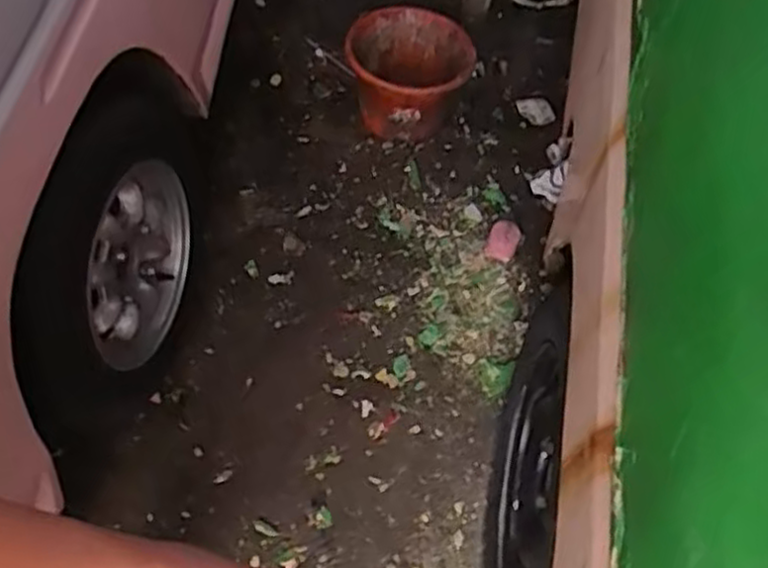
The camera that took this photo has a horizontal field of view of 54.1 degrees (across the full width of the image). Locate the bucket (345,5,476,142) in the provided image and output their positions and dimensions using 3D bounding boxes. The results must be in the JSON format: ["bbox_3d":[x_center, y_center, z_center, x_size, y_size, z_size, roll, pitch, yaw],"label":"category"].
[{"bbox_3d":[0.050,-0.459,1.696,0.278,0.200,0.241,11,58,4],"label":"bucket"}]

